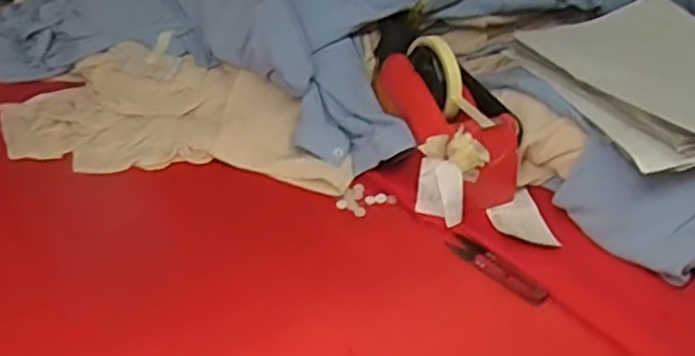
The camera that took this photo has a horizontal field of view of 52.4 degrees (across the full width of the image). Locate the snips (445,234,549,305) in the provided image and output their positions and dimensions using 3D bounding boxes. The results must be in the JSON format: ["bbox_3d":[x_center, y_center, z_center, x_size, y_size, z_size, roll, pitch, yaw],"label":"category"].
[{"bbox_3d":[0.131,0.078,0.623,0.026,0.012,0.103,-24,40,-30],"label":"snips"}]

